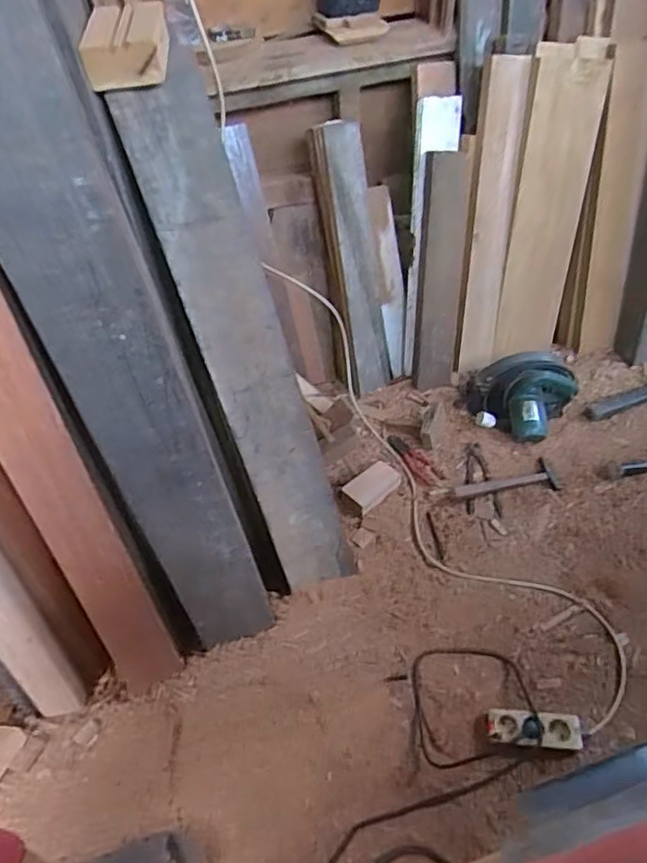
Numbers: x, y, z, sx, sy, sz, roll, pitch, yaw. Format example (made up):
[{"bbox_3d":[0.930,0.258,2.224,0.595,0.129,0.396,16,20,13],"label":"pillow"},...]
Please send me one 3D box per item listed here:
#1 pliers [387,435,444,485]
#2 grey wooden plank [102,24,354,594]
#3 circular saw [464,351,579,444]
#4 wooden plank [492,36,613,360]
[{"bbox_3d":[0.235,0.069,1.461,0.059,0.025,0.182,-22,52,-15],"label":"pliers"},{"bbox_3d":[-0.132,-0.112,1.032,0.172,0.956,0.045,-23,24,-16],"label":"grey wooden plank"},{"bbox_3d":[0.500,-0.095,1.473,0.249,0.170,0.173,21,54,20],"label":"circular saw"},{"bbox_3d":[0.611,-0.586,1.557,0.263,0.775,0.040,-20,40,-23],"label":"wooden plank"}]

